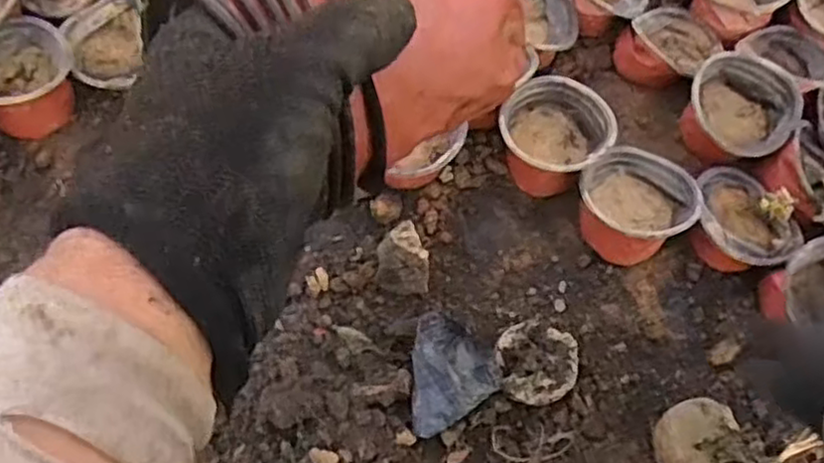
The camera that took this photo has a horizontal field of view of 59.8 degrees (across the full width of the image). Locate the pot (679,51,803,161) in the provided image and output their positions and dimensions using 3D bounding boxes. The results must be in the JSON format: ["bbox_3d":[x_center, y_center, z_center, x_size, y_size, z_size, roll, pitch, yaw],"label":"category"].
[{"bbox_3d":[0.307,-0.112,0.685,0.096,0.065,0.094,1,67,-2],"label":"pot"}]

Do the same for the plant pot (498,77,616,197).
[{"bbox_3d":[0.126,-0.083,0.663,0.093,0.071,0.090,1,67,-2],"label":"plant pot"}]

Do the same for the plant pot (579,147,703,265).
[{"bbox_3d":[0.195,-0.022,0.643,0.092,0.072,0.089,1,67,-2],"label":"plant pot"}]

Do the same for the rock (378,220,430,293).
[{"bbox_3d":[-0.007,0.026,0.614,0.040,0.062,0.054,2,67,-2],"label":"rock"}]

